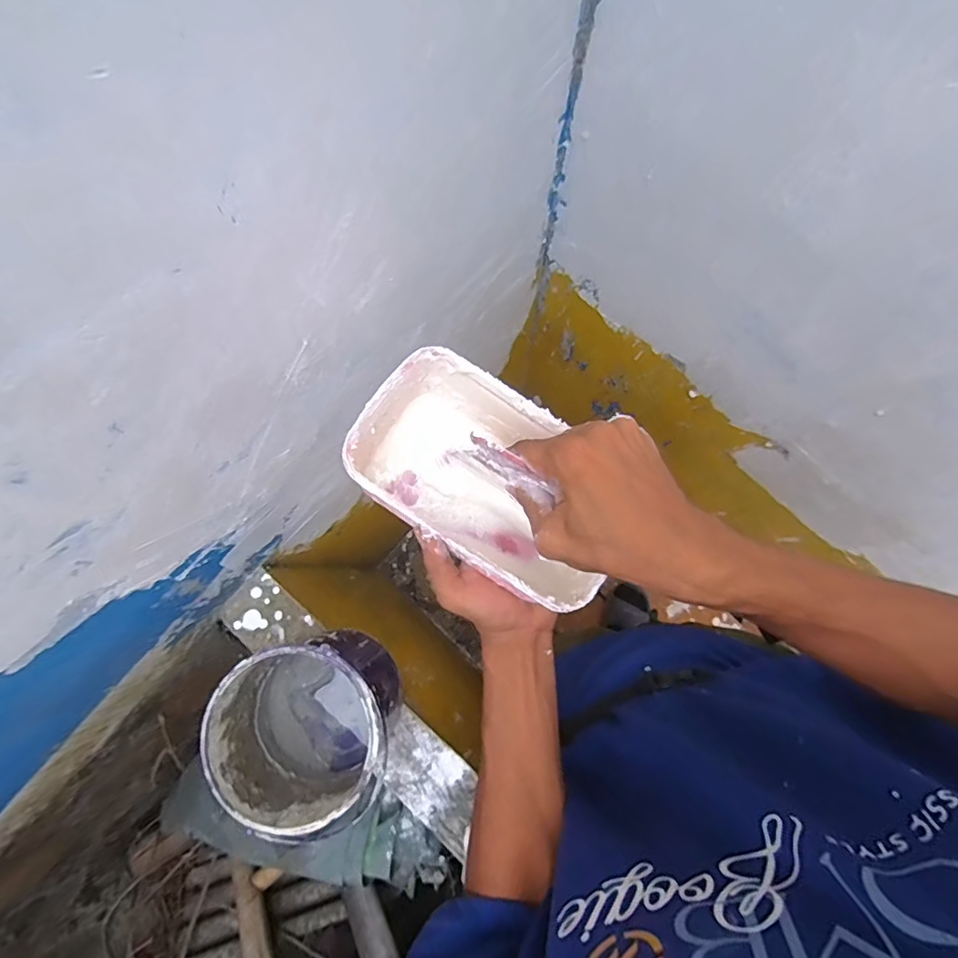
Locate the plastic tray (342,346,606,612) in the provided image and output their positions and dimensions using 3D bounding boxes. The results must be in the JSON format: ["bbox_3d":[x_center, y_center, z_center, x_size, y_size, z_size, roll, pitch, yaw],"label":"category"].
[{"bbox_3d":[0.013,0.003,0.373,0.194,0.085,0.109,31,82,6],"label":"plastic tray"}]

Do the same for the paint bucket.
[{"bbox_3d":[-0.200,0.287,0.634,0.183,0.168,0.188,0,80,1],"label":"paint bucket"}]

